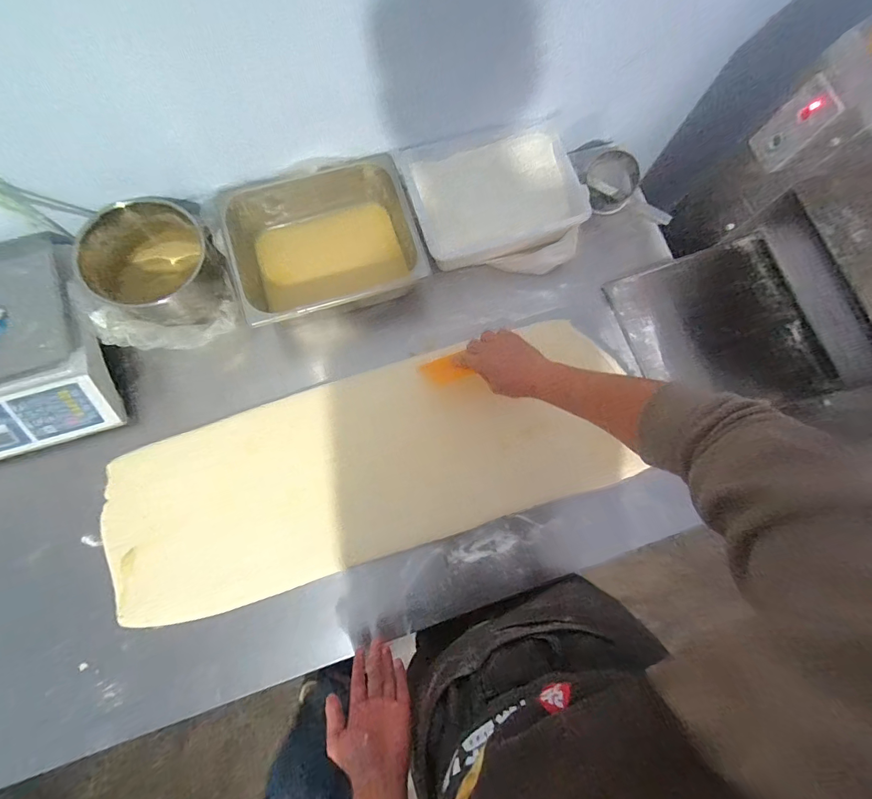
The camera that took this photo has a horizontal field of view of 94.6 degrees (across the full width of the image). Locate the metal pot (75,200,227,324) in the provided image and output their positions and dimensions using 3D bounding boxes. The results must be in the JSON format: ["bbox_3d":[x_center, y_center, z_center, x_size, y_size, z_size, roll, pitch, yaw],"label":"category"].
[{"bbox_3d":[-0.477,-0.227,0.696,0.186,0.130,0.171,1,78,-2],"label":"metal pot"}]

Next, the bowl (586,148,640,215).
[{"bbox_3d":[0.363,-0.454,0.840,0.098,0.115,0.045,6,40,11],"label":"bowl"}]

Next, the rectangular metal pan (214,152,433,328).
[{"bbox_3d":[-0.199,-0.269,0.769,0.335,0.169,0.261,-18,79,-6],"label":"rectangular metal pan"}]

